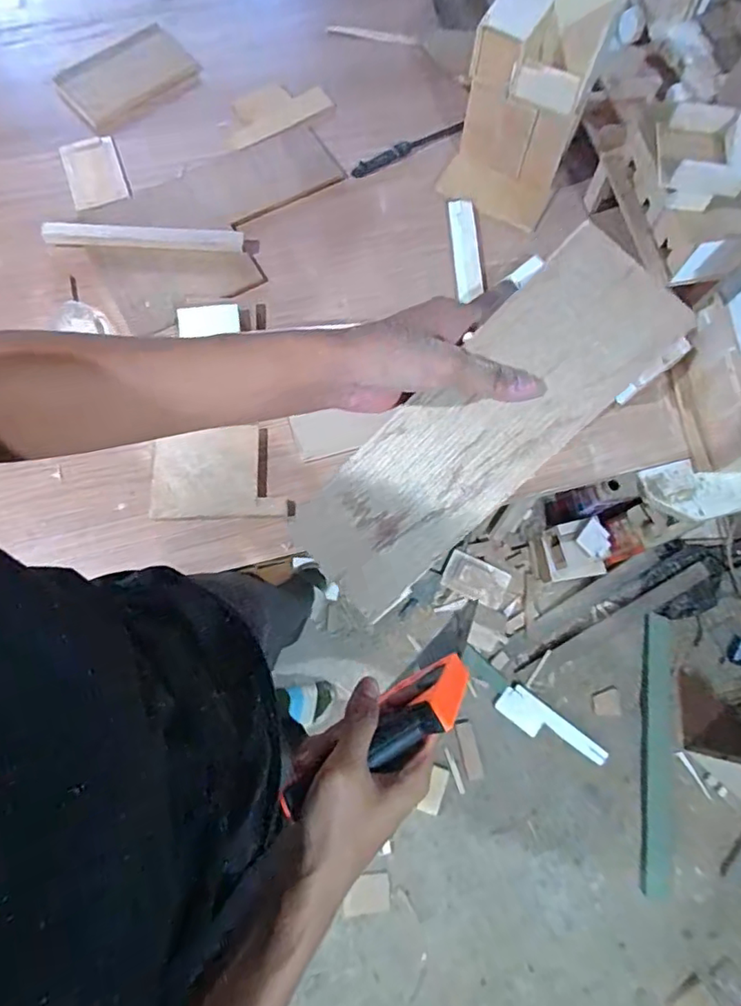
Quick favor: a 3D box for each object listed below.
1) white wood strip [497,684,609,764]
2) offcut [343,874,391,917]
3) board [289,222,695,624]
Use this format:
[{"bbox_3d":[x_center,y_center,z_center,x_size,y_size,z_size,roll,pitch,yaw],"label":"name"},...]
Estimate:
[{"bbox_3d":[0.442,0.555,1.340,0.278,0.013,0.085,36,75,8],"label":"white wood strip"},{"bbox_3d":[-0.008,0.905,1.262,0.103,0.014,0.074,-4,73,-3],"label":"offcut"},{"bbox_3d":[0.071,-0.047,0.367,0.282,0.008,0.097,-44,78,8],"label":"board"}]

